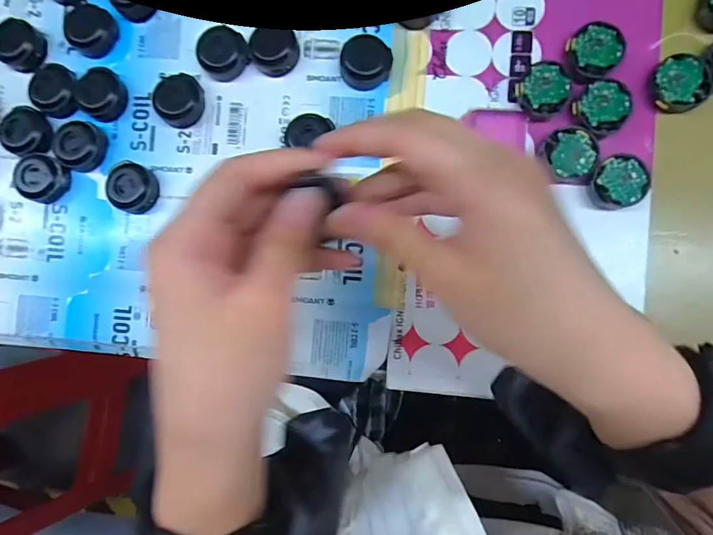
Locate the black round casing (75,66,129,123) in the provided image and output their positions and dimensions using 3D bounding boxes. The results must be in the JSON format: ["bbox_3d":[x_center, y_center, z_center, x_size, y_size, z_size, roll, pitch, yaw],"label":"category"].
[{"bbox_3d":[-0.160,-0.109,0.277,0.029,0.011,0.029,0,88,5],"label":"black round casing"}]

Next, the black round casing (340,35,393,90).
[{"bbox_3d":[0.006,-0.122,0.261,0.028,0.012,0.029,0,88,5],"label":"black round casing"}]

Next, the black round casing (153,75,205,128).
[{"bbox_3d":[-0.110,-0.105,0.273,0.029,0.012,0.031,0,88,5],"label":"black round casing"}]

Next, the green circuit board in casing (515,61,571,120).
[{"bbox_3d":[0.108,-0.101,0.254,0.028,0.010,0.029,-36,86,3],"label":"green circuit board in casing"}]

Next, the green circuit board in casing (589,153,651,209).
[{"bbox_3d":[0.147,-0.048,0.250,0.031,0.014,0.029,-7,88,5],"label":"green circuit board in casing"}]

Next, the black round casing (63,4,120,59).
[{"bbox_3d":[-0.170,-0.153,0.279,0.029,0.012,0.033,-44,85,2],"label":"black round casing"}]

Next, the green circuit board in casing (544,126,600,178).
[{"bbox_3d":[0.121,-0.065,0.251,0.027,0.010,0.027,-7,88,5],"label":"green circuit board in casing"}]

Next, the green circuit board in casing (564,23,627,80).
[{"bbox_3d":[0.135,-0.123,0.251,0.031,0.010,0.028,-44,85,2],"label":"green circuit board in casing"}]

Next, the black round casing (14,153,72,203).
[{"bbox_3d":[-0.198,-0.056,0.277,0.029,0.018,0.028,0,88,5],"label":"black round casing"}]

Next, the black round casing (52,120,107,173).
[{"bbox_3d":[-0.172,-0.076,0.275,0.028,0.010,0.030,0,88,5],"label":"black round casing"}]

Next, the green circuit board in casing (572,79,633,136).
[{"bbox_3d":[0.140,-0.090,0.250,0.029,0.010,0.028,-36,86,3],"label":"green circuit board in casing"}]

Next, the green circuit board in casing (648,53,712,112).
[{"bbox_3d":[0.181,-0.103,0.247,0.029,0.011,0.030,34,91,5],"label":"green circuit board in casing"}]

